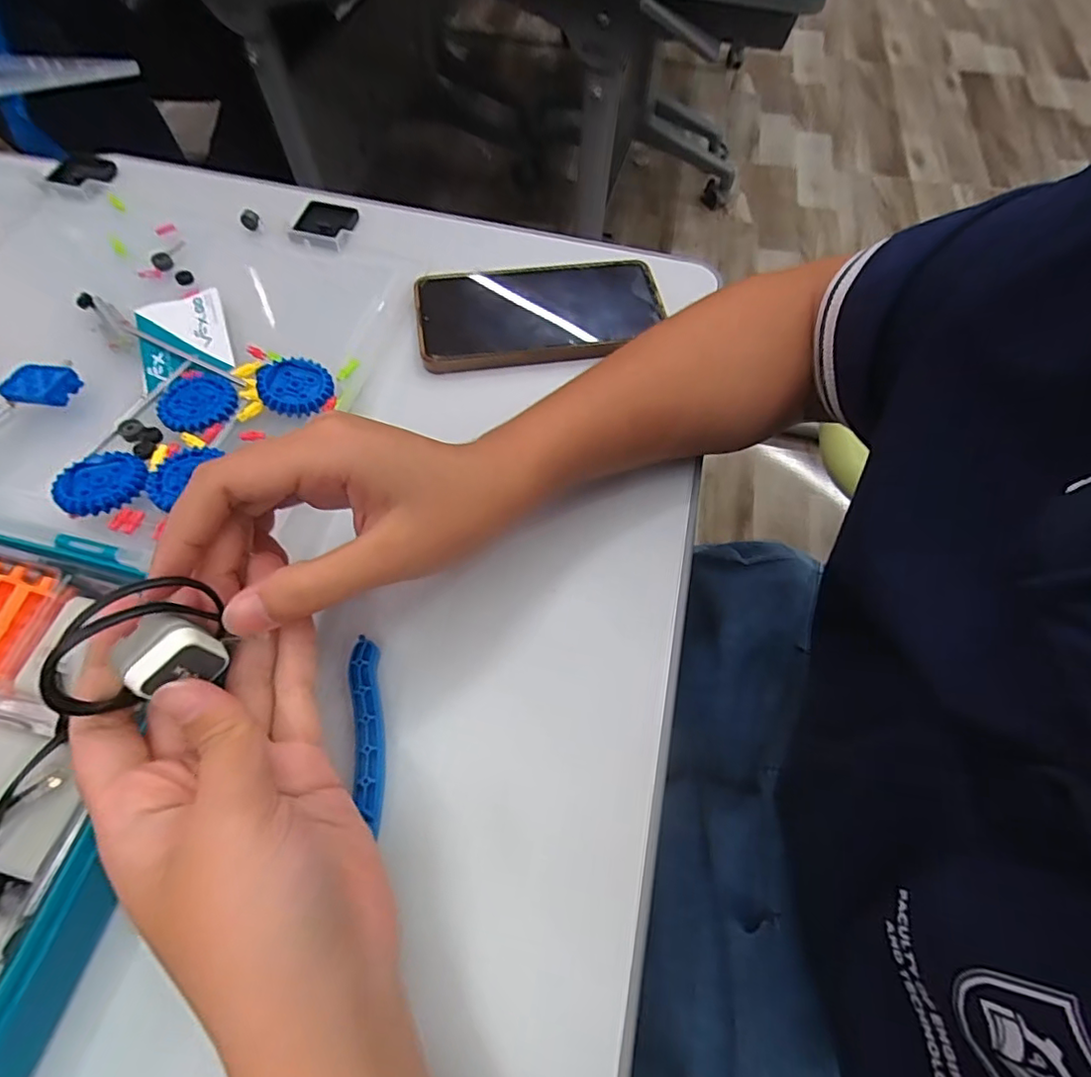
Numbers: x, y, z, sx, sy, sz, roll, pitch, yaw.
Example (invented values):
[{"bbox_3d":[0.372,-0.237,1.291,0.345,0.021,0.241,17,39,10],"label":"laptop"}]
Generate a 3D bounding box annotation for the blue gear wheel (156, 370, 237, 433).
[{"bbox_3d":[-0.191,-0.075,0.308,0.040,0.005,0.040,0,63,0],"label":"blue gear wheel"}]

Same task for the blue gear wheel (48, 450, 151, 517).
[{"bbox_3d":[-0.218,-0.029,0.275,0.038,0.009,0.036,0,63,0],"label":"blue gear wheel"}]

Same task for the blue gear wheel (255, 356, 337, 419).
[{"bbox_3d":[-0.140,-0.086,0.315,0.038,0.008,0.036,0,63,0],"label":"blue gear wheel"}]

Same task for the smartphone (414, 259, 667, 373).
[{"bbox_3d":[-0.004,-0.146,0.366,0.154,0.014,0.076,-9,64,-5],"label":"smartphone"}]

